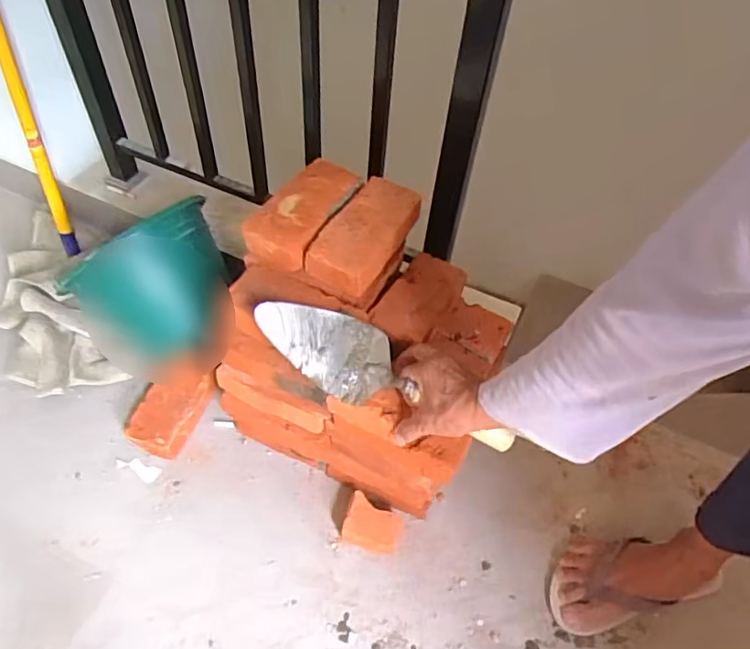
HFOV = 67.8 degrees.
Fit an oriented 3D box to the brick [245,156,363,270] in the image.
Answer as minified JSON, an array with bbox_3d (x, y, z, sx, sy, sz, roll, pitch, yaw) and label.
[{"bbox_3d":[-0.090,-0.140,0.699,0.083,0.052,0.165,29,55,18],"label":"brick"}]

